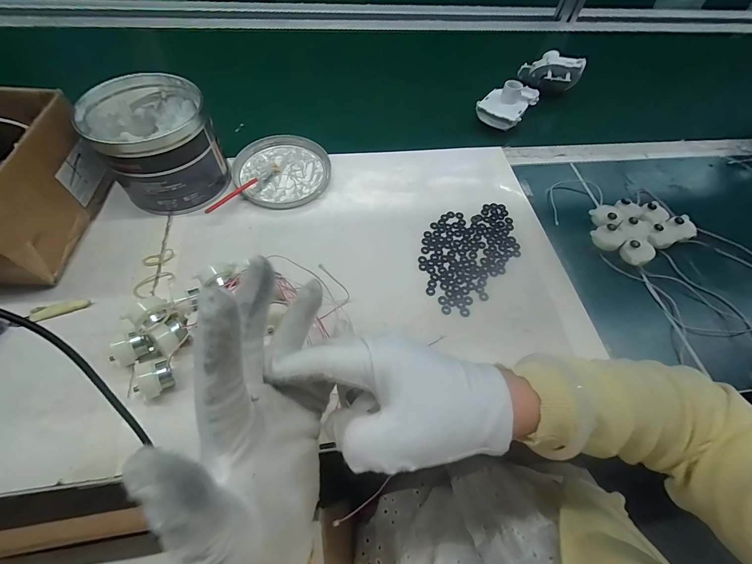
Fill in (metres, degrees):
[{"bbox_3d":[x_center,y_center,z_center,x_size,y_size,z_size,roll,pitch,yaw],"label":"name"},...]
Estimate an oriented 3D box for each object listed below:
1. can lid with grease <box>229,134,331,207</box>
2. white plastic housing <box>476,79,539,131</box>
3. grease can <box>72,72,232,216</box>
[{"bbox_3d":[-0.131,-0.158,0.460,0.125,0.015,0.131,2,59,-3],"label":"can lid with grease"},{"bbox_3d":[0.215,-0.291,0.534,0.070,0.054,0.097,34,63,15],"label":"white plastic housing"},{"bbox_3d":[-0.261,-0.169,0.398,0.125,0.108,0.135,2,59,-3],"label":"grease can"}]

